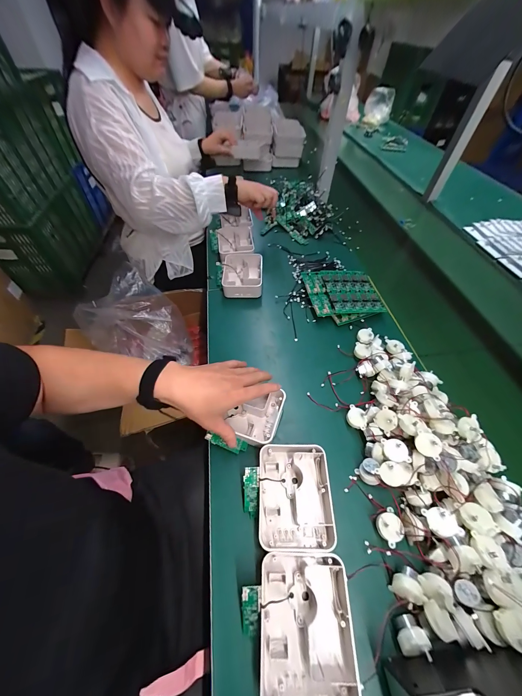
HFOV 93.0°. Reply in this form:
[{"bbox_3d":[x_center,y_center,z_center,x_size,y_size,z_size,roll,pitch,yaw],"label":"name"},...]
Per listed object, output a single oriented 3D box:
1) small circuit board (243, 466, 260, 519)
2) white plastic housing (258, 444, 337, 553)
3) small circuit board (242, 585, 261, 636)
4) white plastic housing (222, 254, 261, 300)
[{"bbox_3d":[-0.014,0.211,0.361,0.022,0.007,0.071,1,85,2],"label":"small circuit board"},{"bbox_3d":[0.048,0.213,0.361,0.099,0.043,0.127,1,53,-1],"label":"white plastic housing"},{"bbox_3d":[-0.012,0.304,0.285,0.022,0.009,0.056,2,93,2],"label":"small circuit board"},{"bbox_3d":[-0.048,-0.193,0.651,0.102,0.045,0.137,0,53,-2],"label":"white plastic housing"}]

